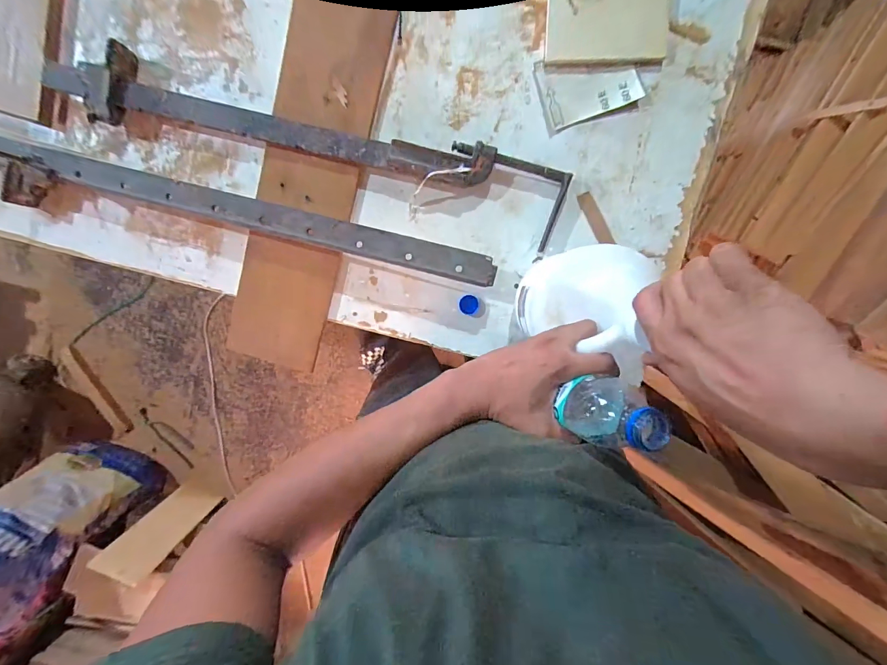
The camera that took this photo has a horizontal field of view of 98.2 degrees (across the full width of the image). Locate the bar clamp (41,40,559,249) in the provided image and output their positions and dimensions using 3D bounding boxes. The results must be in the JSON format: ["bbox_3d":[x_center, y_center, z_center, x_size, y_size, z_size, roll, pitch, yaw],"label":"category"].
[{"bbox_3d":[-0.211,-0.292,0.576,0.805,0.035,0.111,16,97,1],"label":"bar clamp"}]

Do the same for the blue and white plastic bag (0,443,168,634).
[{"bbox_3d":[-1.338,0.648,1.287,0.270,0.643,0.366,5,122,31],"label":"blue and white plastic bag"}]

